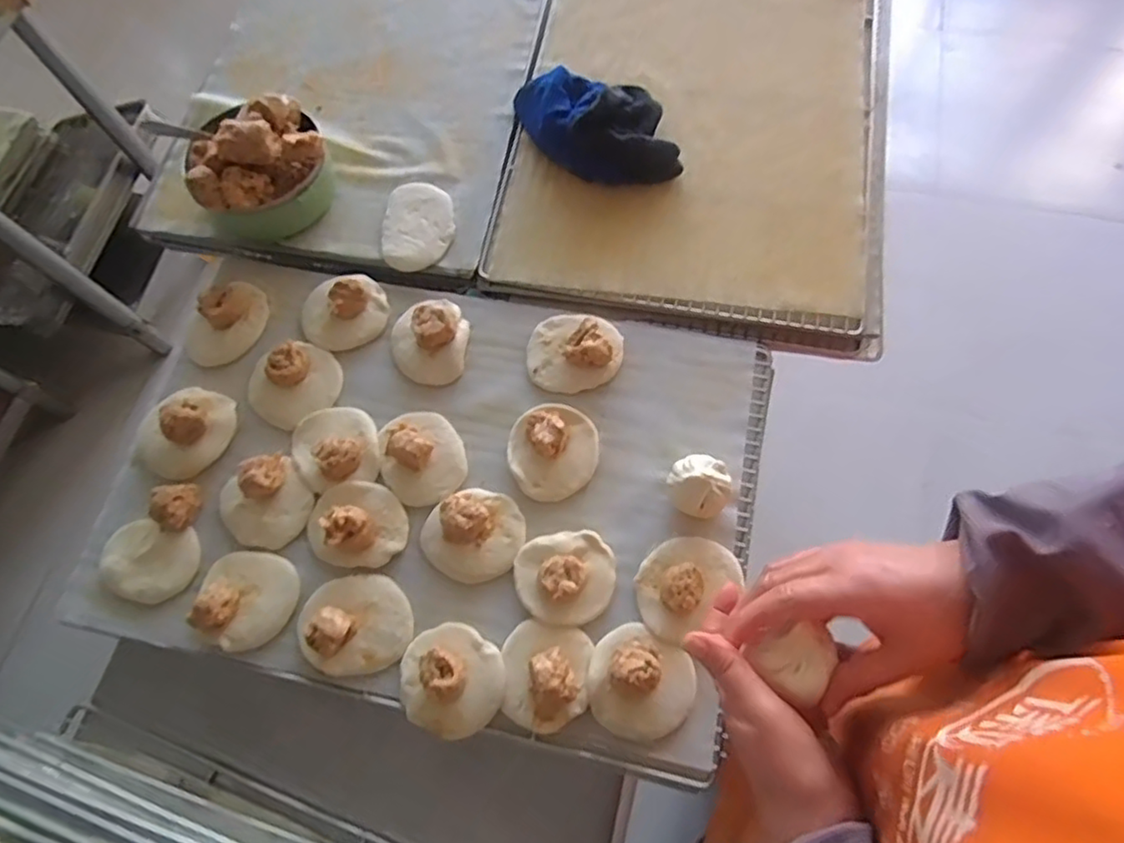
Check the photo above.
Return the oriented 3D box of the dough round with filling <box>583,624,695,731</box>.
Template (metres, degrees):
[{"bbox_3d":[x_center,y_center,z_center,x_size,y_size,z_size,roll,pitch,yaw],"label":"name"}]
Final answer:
[{"bbox_3d":[0.066,0.210,0.532,0.087,0.036,0.081,-1,68,2],"label":"dough round with filling"}]

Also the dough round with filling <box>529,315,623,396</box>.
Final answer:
[{"bbox_3d":[0.013,-0.073,0.643,0.093,0.029,0.082,-1,68,2],"label":"dough round with filling"}]

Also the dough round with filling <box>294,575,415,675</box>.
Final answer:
[{"bbox_3d":[-0.182,0.170,0.556,0.096,0.041,0.081,-6,68,0],"label":"dough round with filling"}]

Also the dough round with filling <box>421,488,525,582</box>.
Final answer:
[{"bbox_3d":[-0.078,0.099,0.582,0.081,0.032,0.084,-1,68,2],"label":"dough round with filling"}]

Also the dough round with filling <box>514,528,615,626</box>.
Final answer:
[{"bbox_3d":[0.002,0.134,0.564,0.086,0.026,0.075,-7,68,0],"label":"dough round with filling"}]

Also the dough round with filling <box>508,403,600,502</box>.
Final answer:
[{"bbox_3d":[-0.008,0.024,0.606,0.082,0.033,0.089,-1,68,2],"label":"dough round with filling"}]

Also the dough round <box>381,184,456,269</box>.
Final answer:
[{"bbox_3d":[-0.157,-0.216,0.710,0.077,0.004,0.110,-9,68,-1],"label":"dough round"}]

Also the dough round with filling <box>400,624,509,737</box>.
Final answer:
[{"bbox_3d":[-0.093,0.213,0.536,0.088,0.031,0.083,-1,68,2],"label":"dough round with filling"}]

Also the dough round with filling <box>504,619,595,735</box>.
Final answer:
[{"bbox_3d":[-0.015,0.207,0.532,0.071,0.035,0.081,8,69,6],"label":"dough round with filling"}]

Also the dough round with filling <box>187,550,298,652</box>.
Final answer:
[{"bbox_3d":[-0.280,0.152,0.568,0.079,0.042,0.083,-1,68,2],"label":"dough round with filling"}]

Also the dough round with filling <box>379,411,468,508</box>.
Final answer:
[{"bbox_3d":[-0.134,0.030,0.611,0.080,0.041,0.091,-39,72,-12],"label":"dough round with filling"}]

